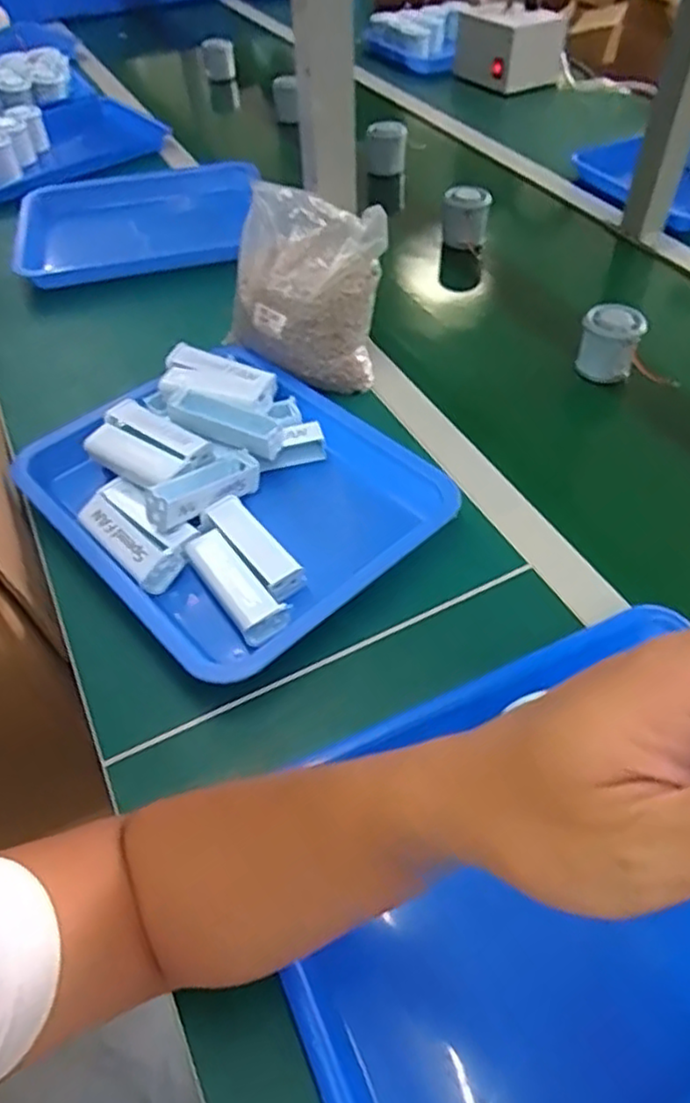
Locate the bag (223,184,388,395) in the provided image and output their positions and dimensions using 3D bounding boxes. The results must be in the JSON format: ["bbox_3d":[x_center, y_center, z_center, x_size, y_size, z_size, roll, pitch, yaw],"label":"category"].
[{"bbox_3d":[-0.040,-0.258,0.692,0.153,0.139,0.134,-4,49,-2],"label":"bag"}]

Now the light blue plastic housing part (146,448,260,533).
[{"bbox_3d":[-0.118,-0.053,0.585,0.035,0.031,0.104,31,43,25],"label":"light blue plastic housing part"}]

